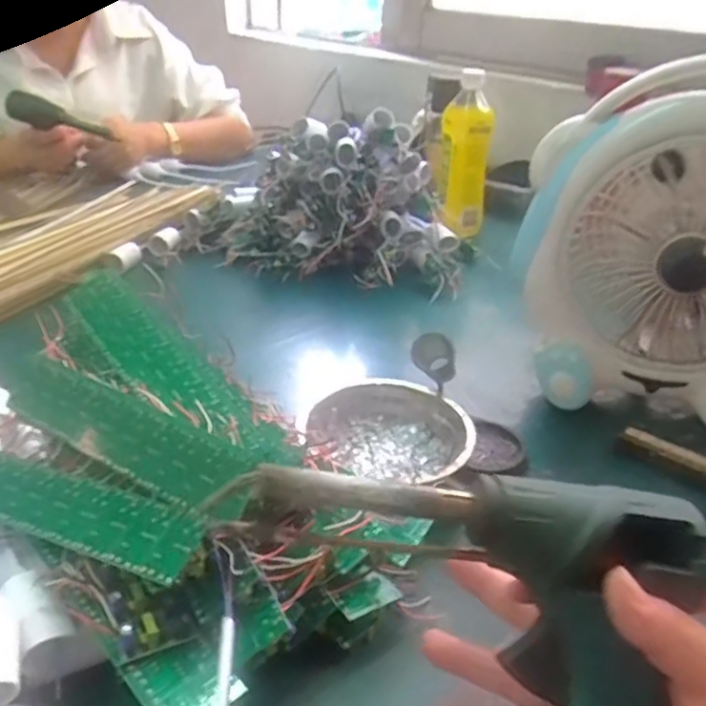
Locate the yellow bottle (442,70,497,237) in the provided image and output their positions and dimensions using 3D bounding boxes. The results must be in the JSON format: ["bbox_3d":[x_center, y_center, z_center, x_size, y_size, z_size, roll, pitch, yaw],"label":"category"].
[{"bbox_3d":[0.144,-0.260,0.891,0.075,0.194,0.057,9,30,10],"label":"yellow bottle"}]

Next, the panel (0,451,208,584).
[{"bbox_3d":[-0.162,0.077,0.350,0.198,0.004,0.036,9,48,27],"label":"panel"}]

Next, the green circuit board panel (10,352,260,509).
[{"bbox_3d":[-0.127,0.040,0.364,0.185,0.036,0.004,18,-8,33],"label":"green circuit board panel"}]

